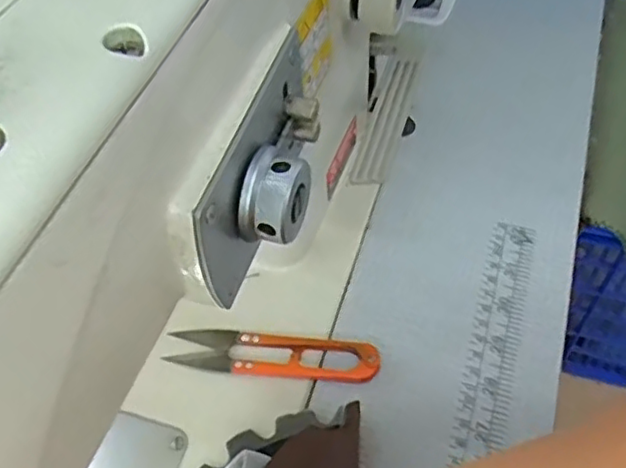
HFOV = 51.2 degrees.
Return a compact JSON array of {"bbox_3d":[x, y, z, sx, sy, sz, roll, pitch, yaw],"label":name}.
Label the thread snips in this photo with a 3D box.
[{"bbox_3d":[-0.022,0.067,0.364,0.116,0.010,0.023,4,56,7],"label":"thread snips"}]

